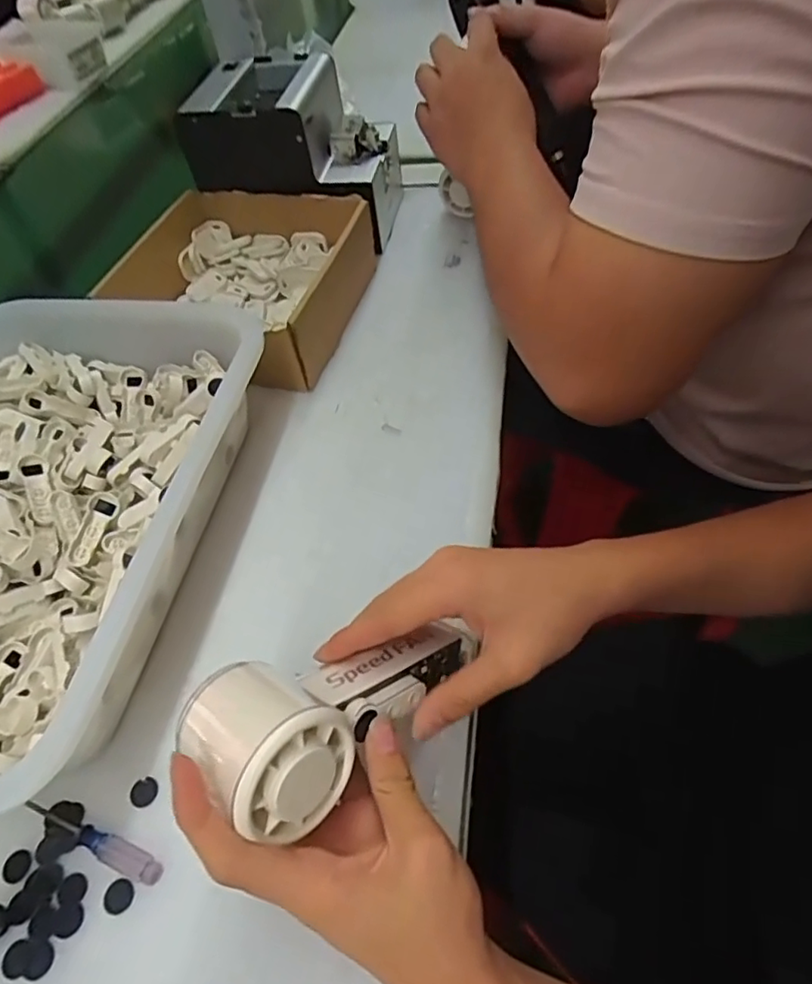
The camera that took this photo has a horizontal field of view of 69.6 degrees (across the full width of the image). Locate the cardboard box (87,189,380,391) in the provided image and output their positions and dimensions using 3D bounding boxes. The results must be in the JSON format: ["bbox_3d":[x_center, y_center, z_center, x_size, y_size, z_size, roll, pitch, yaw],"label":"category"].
[{"bbox_3d":[-0.150,-0.196,0.544,0.198,0.068,0.190,11,56,15],"label":"cardboard box"}]

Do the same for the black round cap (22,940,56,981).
[{"bbox_3d":[-0.180,0.228,0.284,0.015,0.004,0.013,-27,57,-14],"label":"black round cap"}]

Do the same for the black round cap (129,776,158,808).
[{"bbox_3d":[-0.146,0.167,0.325,0.015,0.004,0.015,-2,54,3],"label":"black round cap"}]

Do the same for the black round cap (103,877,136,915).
[{"bbox_3d":[-0.146,0.205,0.296,0.015,0.004,0.015,-2,54,3],"label":"black round cap"}]

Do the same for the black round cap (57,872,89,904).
[{"bbox_3d":[-0.172,0.204,0.301,0.015,0.004,0.013,-6,54,1],"label":"black round cap"}]

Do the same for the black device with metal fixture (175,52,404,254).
[{"bbox_3d":[-0.103,-0.340,0.592,0.176,0.135,0.143,8,56,13],"label":"black device with metal fixture"}]

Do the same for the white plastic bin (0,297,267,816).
[{"bbox_3d":[-0.279,0.015,0.399,0.282,0.083,0.344,5,55,11],"label":"white plastic bin"}]

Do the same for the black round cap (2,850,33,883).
[{"bbox_3d":[-0.207,0.199,0.310,0.015,0.004,0.015,-2,54,3],"label":"black round cap"}]

